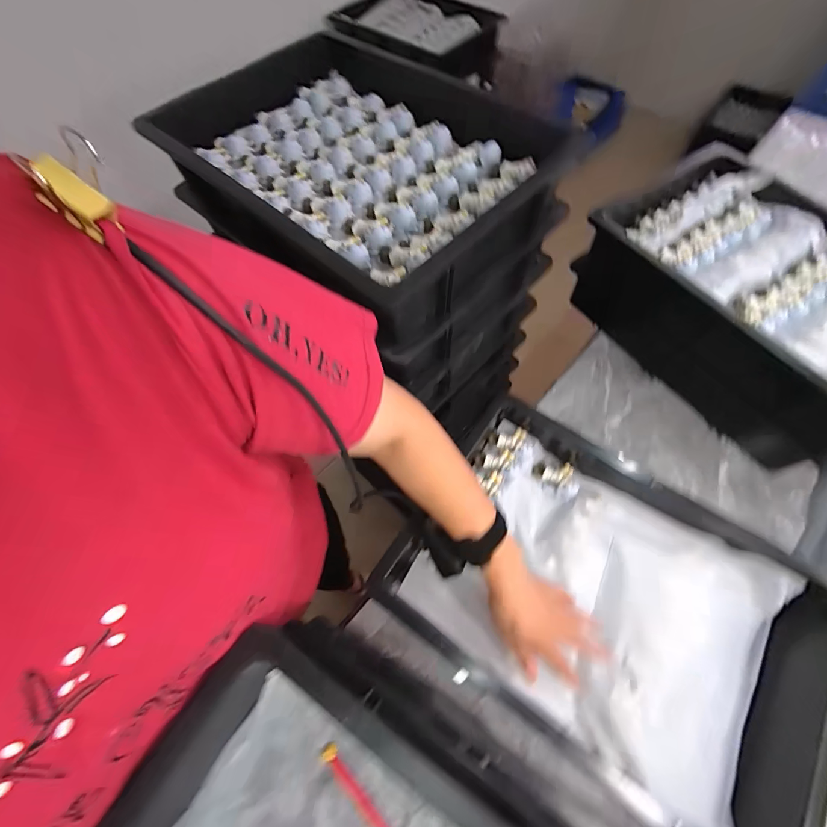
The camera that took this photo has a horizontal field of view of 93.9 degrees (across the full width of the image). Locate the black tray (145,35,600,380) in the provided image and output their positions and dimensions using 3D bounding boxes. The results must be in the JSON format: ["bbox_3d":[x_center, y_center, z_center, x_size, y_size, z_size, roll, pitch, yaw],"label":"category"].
[{"bbox_3d":[-0.071,-0.306,0.464,0.309,0.083,0.469,-41,68,-16],"label":"black tray"}]

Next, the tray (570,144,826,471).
[{"bbox_3d":[0.501,-0.174,0.584,0.344,0.184,0.469,-26,65,-10],"label":"tray"}]

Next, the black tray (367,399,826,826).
[{"bbox_3d":[0.217,0.216,0.443,0.460,0.103,0.311,33,63,14],"label":"black tray"}]

